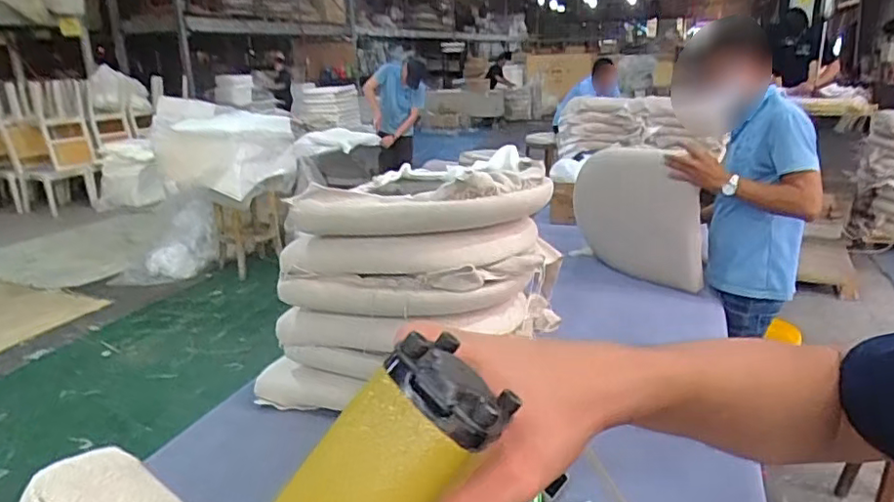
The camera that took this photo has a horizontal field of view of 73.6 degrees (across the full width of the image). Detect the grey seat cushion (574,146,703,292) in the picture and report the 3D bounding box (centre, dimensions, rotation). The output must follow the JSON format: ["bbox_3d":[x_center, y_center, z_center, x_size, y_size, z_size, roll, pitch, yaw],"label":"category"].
[{"bbox_3d":[0.582,-0.089,1.827,0.350,0.556,0.066,1,48,25],"label":"grey seat cushion"}]

